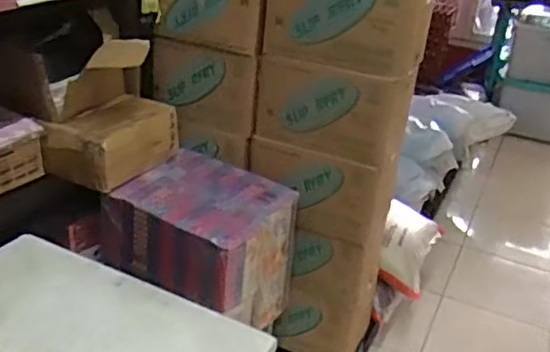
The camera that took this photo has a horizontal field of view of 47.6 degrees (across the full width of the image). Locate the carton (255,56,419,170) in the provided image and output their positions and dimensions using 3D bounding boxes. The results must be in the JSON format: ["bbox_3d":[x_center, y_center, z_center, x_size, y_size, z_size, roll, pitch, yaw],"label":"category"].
[{"bbox_3d":[0.163,-0.203,1.722,0.381,0.231,0.186,17,30,21],"label":"carton"}]

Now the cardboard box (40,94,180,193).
[{"bbox_3d":[-0.428,-0.105,1.671,0.203,0.166,0.328,17,30,21],"label":"cardboard box"}]

